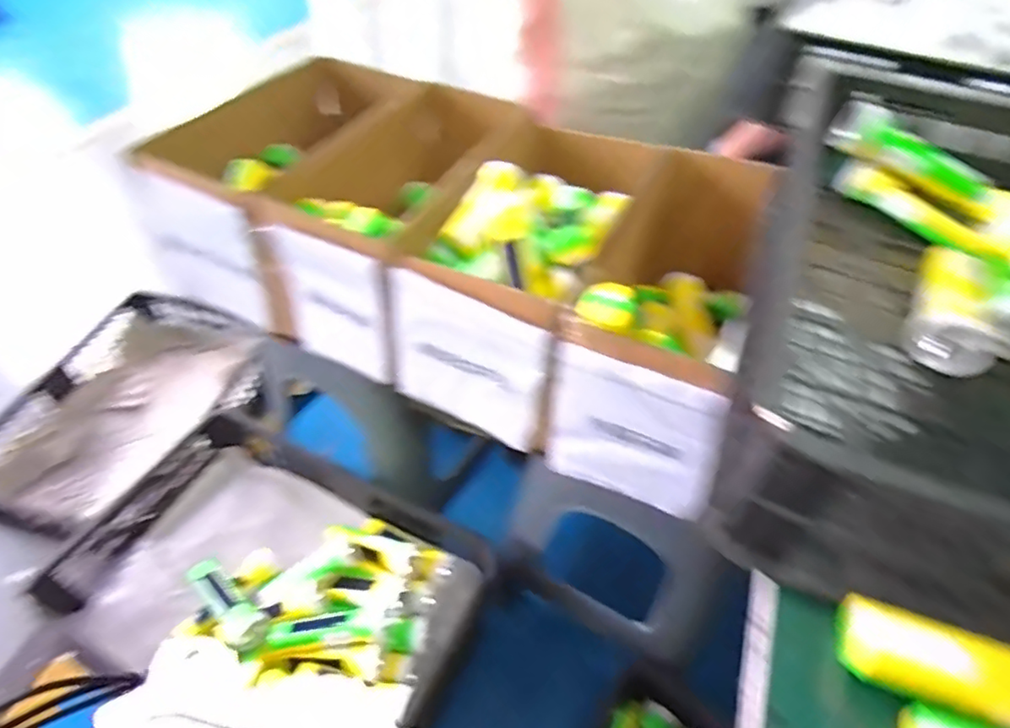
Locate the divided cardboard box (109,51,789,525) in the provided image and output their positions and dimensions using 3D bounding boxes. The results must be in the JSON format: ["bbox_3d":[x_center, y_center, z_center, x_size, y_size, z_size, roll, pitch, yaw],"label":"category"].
[{"bbox_3d":[-0.067,-0.204,0.895,0.776,0.237,0.467,22,49,15],"label":"divided cardboard box"}]

